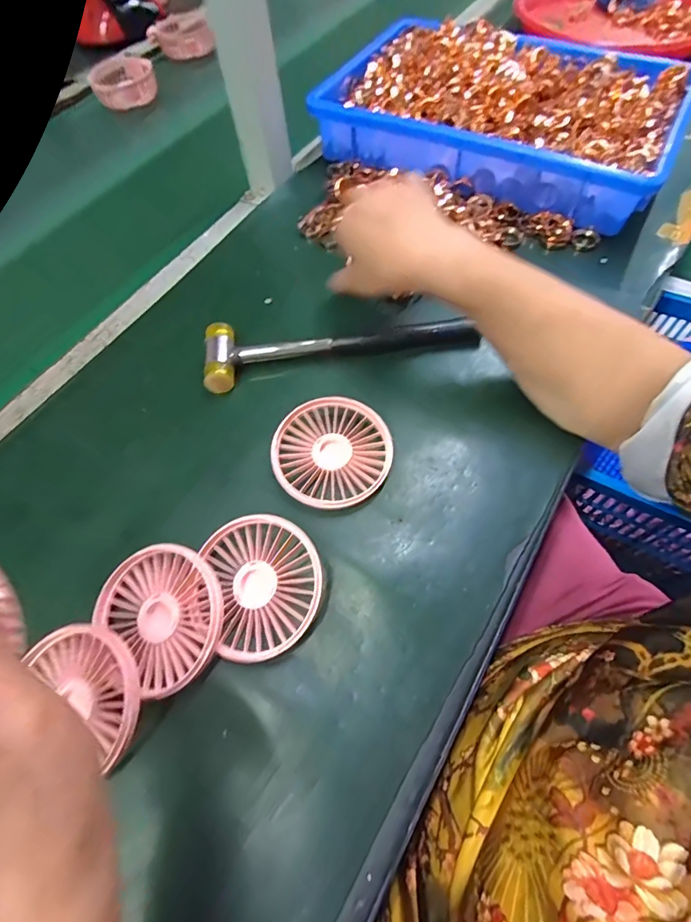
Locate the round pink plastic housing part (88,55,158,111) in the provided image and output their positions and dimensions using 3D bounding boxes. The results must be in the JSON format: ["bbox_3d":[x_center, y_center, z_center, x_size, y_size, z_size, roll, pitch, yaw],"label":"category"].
[{"bbox_3d":[-0.327,-0.559,0.635,0.088,0.034,0.091,-1,64,3],"label":"round pink plastic housing part"}]

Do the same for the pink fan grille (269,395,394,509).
[{"bbox_3d":[-0.011,-0.007,0.327,0.086,0.016,0.086,-1,64,3],"label":"pink fan grille"}]

